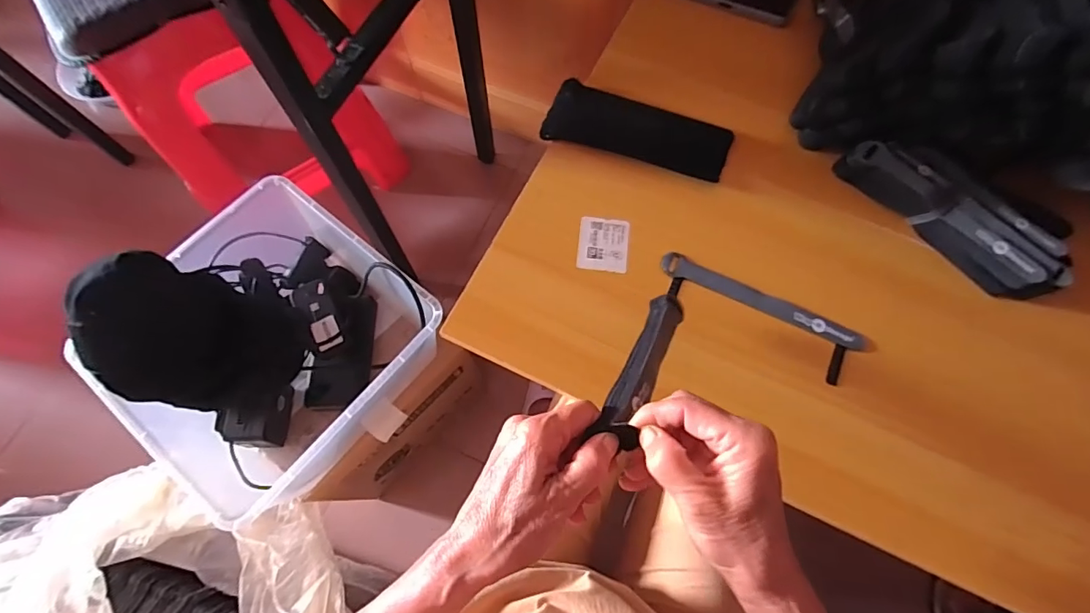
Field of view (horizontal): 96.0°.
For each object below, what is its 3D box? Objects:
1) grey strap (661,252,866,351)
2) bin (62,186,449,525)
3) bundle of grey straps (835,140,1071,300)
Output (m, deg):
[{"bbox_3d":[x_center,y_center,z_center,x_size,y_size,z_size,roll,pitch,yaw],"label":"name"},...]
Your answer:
[{"bbox_3d":[0.208,-0.007,0.475,0.197,0.008,0.027,24,72,8],"label":"grey strap"},{"bbox_3d":[-0.316,0.049,0.607,0.297,0.170,0.295,38,74,12],"label":"bin"},{"bbox_3d":[0.401,-0.095,0.487,0.214,0.040,0.073,37,74,12],"label":"bundle of grey straps"}]

